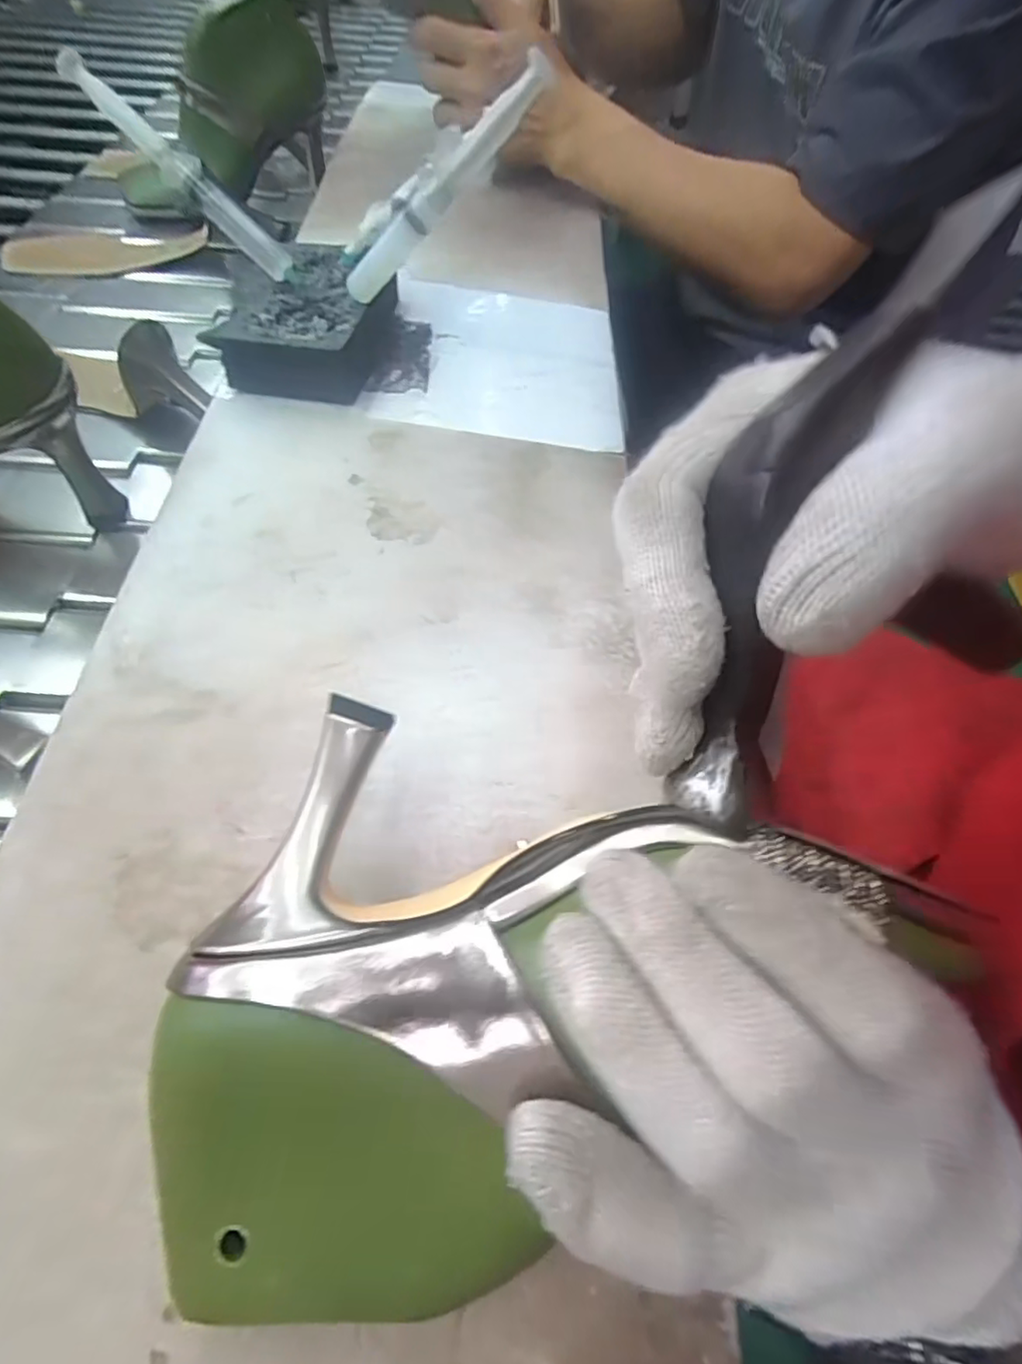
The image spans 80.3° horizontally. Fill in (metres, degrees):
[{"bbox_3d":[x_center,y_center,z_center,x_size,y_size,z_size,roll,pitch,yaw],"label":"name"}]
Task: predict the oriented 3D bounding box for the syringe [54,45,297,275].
[{"bbox_3d":[-0.199,-0.308,0.362,0.155,0.016,0.017,41,60,-11],"label":"syringe"}]

